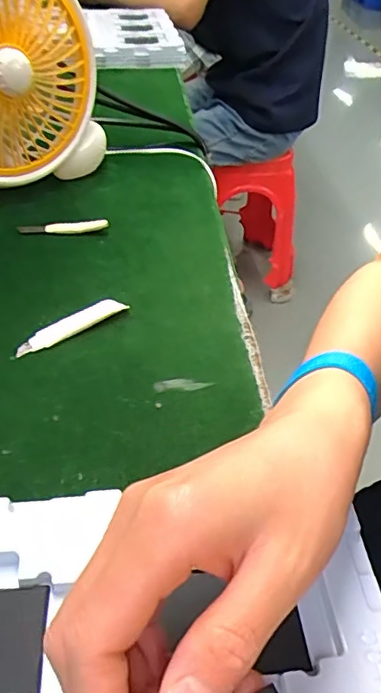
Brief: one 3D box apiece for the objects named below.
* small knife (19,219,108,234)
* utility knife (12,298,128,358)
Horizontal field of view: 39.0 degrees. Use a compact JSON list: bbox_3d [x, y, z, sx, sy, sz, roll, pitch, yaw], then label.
[{"bbox_3d":[-0.124,-0.117,0.523,0.085,0.009,0.011,-1,43,-4],"label":"small knife"},{"bbox_3d":[-0.093,-0.017,0.418,0.091,0.012,0.016,-26,50,-28],"label":"utility knife"}]

